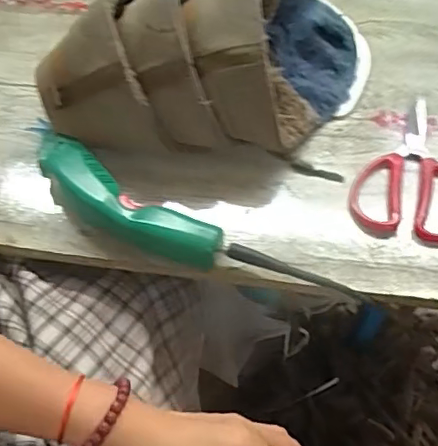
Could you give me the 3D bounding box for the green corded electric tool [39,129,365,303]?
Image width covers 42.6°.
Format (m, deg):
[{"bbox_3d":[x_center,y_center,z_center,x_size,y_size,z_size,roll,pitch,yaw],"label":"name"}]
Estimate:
[{"bbox_3d":[-0.037,0.005,0.503,0.337,0.043,0.067,26,59,18],"label":"green corded electric tool"}]

